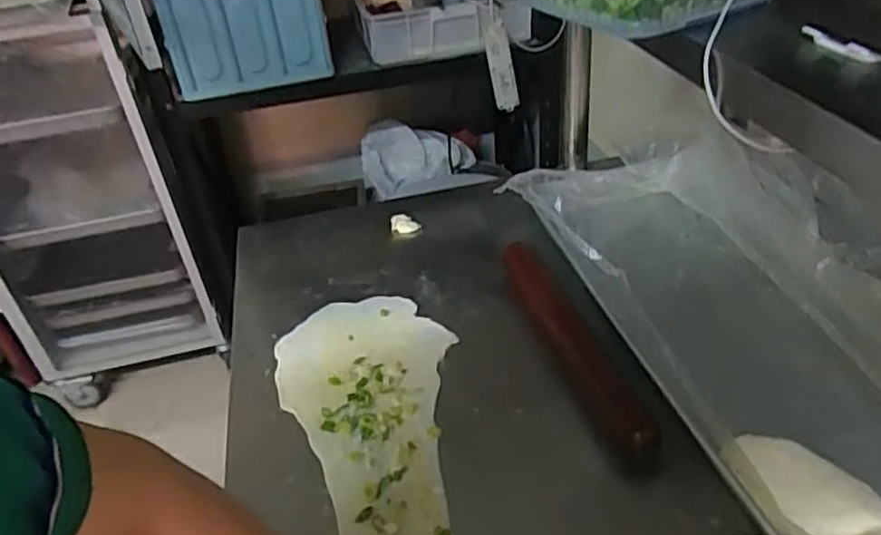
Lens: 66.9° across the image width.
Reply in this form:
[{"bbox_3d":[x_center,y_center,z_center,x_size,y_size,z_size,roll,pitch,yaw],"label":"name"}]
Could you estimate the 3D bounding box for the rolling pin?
[{"bbox_3d":[0.135,0.061,0.735,0.046,0.037,0.361,-13,37,-10],"label":"rolling pin"}]

